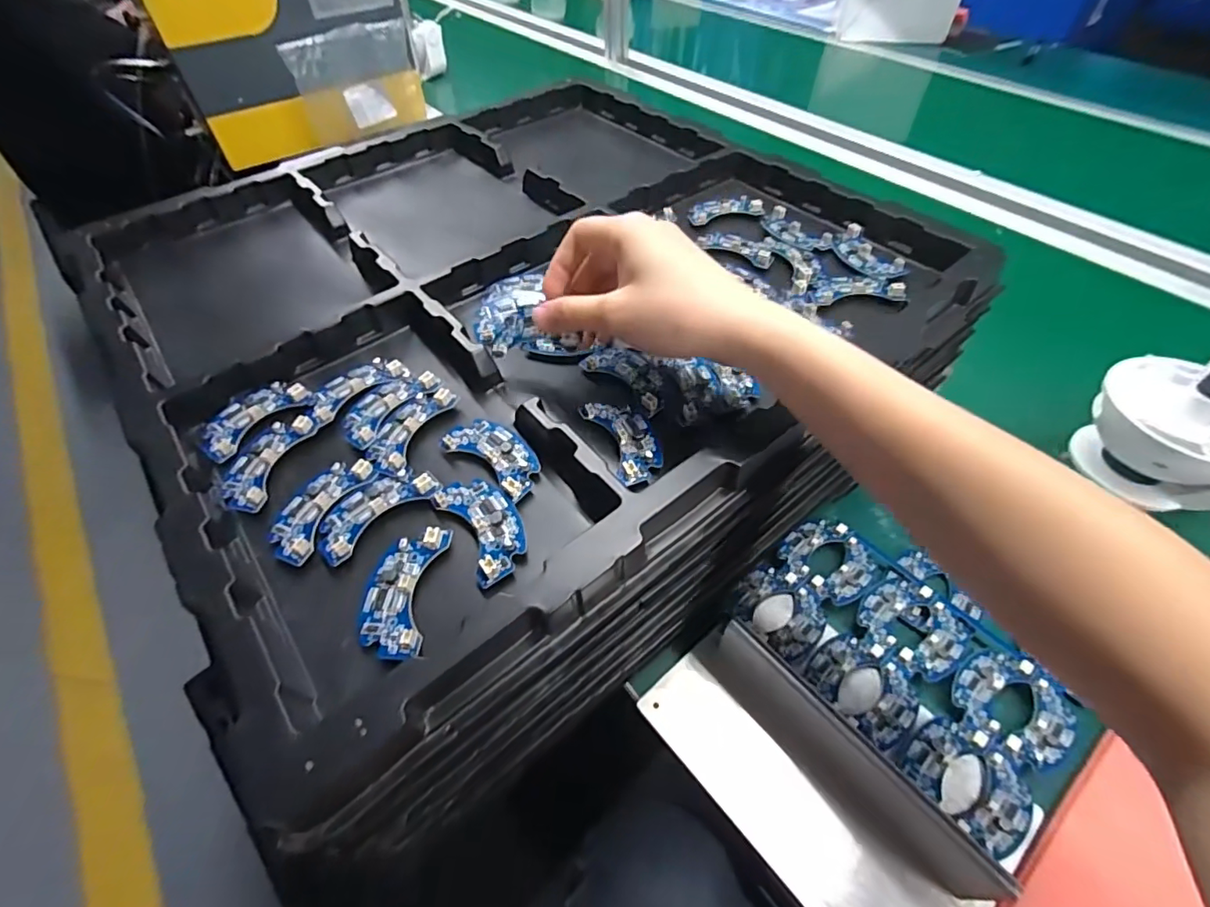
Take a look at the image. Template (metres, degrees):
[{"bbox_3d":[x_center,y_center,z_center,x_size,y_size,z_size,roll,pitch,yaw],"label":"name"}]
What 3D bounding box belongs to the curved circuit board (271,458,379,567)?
[{"bbox_3d":[-0.152,0.027,0.284,0.031,0.006,0.063,20,54,15],"label":"curved circuit board"}]

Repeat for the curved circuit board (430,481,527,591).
[{"bbox_3d":[-0.062,0.035,0.274,0.032,0.007,0.062,-28,57,-20],"label":"curved circuit board"}]

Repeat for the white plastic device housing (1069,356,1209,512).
[{"bbox_3d":[0.479,-0.036,0.426,0.112,0.166,0.122,-25,56,-19],"label":"white plastic device housing"}]

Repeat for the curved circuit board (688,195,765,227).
[{"bbox_3d":[0.102,-0.212,0.463,0.064,0.010,0.029,-11,52,-8],"label":"curved circuit board"}]

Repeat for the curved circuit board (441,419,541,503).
[{"bbox_3d":[-0.062,-0.001,0.302,0.062,0.008,0.030,33,59,23],"label":"curved circuit board"}]

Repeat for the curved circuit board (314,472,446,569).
[{"bbox_3d":[-0.124,0.027,0.283,0.065,0.009,0.035,-38,61,-26],"label":"curved circuit board"}]

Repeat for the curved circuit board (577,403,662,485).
[{"bbox_3d":[0.013,-0.010,0.306,0.034,0.006,0.062,-18,54,-14],"label":"curved circuit board"}]

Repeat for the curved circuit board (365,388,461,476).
[{"bbox_3d":[-0.116,-0.016,0.315,0.033,0.007,0.062,18,54,14],"label":"curved circuit board"}]

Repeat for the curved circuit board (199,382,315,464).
[{"bbox_3d":[-0.214,-0.024,0.325,0.036,0.007,0.064,33,59,23],"label":"curved circuit board"}]

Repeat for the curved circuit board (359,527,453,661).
[{"bbox_3d":[-0.096,0.063,0.253,0.032,0.007,0.062,3,52,2],"label":"curved circuit board"}]

